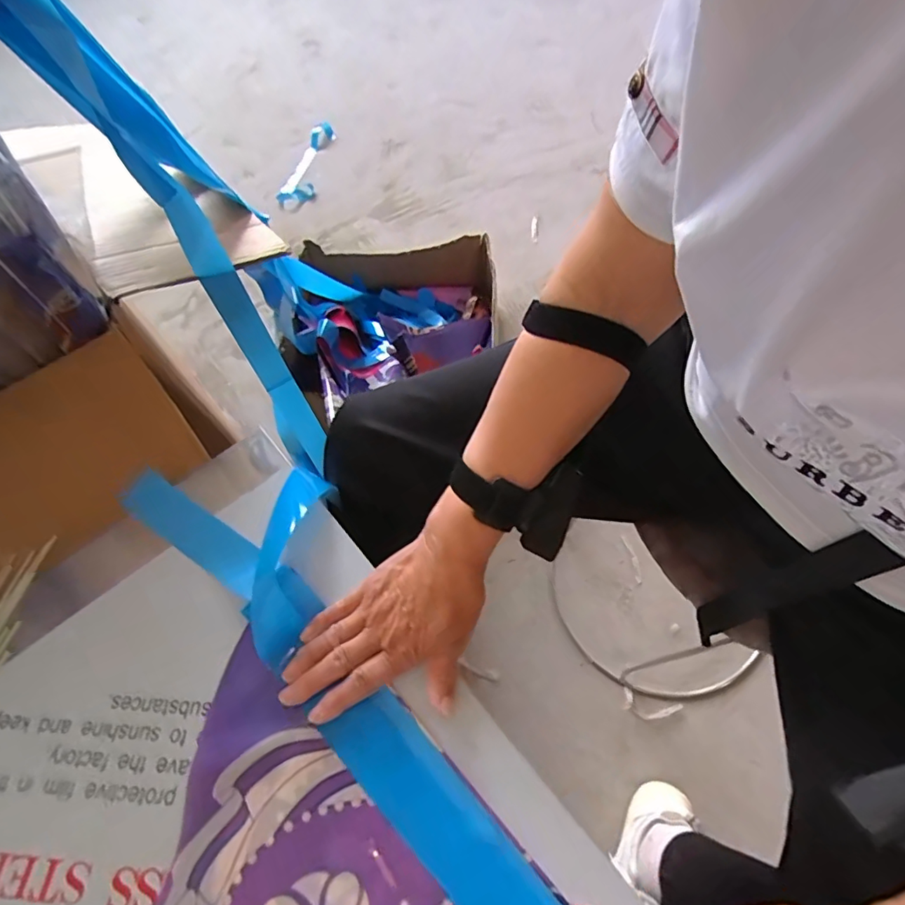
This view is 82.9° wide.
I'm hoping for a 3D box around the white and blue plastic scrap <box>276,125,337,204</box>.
[{"bbox_3d":[-0.394,-0.780,1.384,0.087,0.031,0.340,3,64,6],"label":"white and blue plastic scrap"}]

